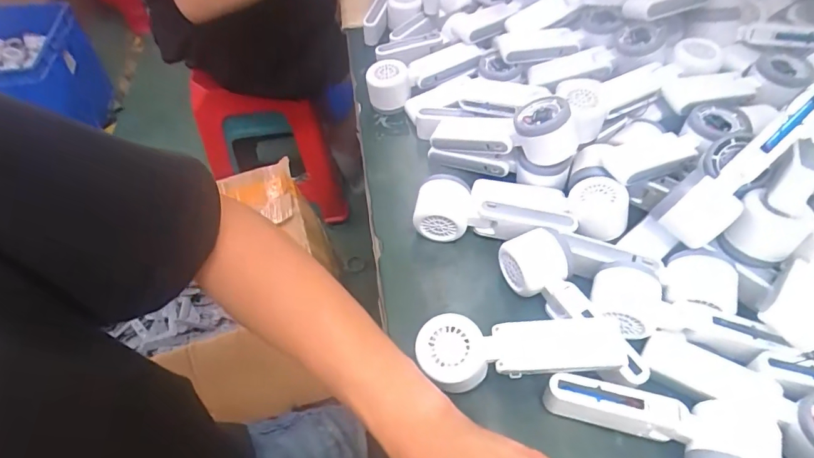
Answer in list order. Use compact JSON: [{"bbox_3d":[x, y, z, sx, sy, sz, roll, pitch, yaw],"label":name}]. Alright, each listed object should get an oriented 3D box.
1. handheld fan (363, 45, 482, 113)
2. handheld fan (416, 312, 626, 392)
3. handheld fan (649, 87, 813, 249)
[{"bbox_3d":[0.024,-0.218,0.637,0.168,0.064,0.049,-22,56,-14],"label":"handheld fan"},{"bbox_3d":[0.094,0.100,0.393,0.167,0.034,0.057,-6,53,-3],"label":"handheld fan"},{"bbox_3d":[0.304,-0.054,0.419,0.166,0.054,0.056,-48,60,15],"label":"handheld fan"}]

